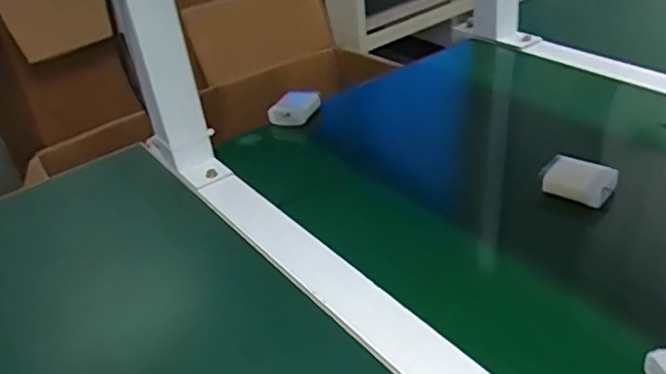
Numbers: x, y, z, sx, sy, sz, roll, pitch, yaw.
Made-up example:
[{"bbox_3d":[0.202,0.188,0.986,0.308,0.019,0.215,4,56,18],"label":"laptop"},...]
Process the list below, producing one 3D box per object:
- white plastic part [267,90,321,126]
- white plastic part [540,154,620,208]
[{"bbox_3d":[-0.040,-0.086,0.672,0.060,0.037,0.015,-18,34,-16],"label":"white plastic part"},{"bbox_3d":[0.202,-0.006,0.510,0.053,0.024,0.032,16,39,32],"label":"white plastic part"}]

